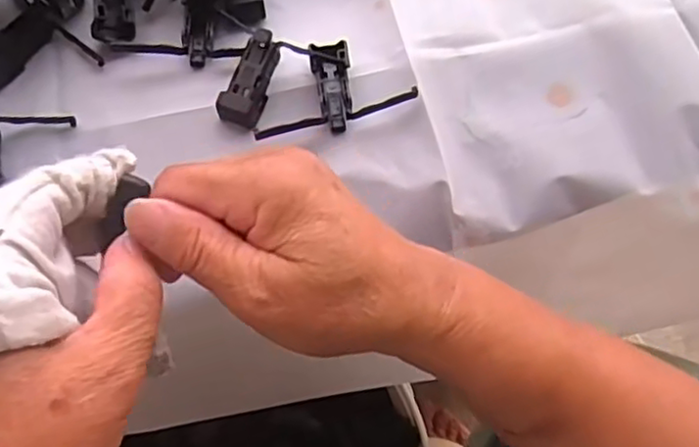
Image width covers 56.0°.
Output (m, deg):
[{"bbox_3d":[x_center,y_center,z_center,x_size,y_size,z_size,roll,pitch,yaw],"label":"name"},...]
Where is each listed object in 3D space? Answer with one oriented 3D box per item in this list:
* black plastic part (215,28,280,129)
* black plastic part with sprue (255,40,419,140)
[{"bbox_3d":[-0.050,-0.074,0.338,0.021,0.013,0.049,21,91,6],"label":"black plastic part"},{"bbox_3d":[-0.012,-0.072,0.341,0.081,0.013,0.045,-15,70,-9],"label":"black plastic part with sprue"}]

